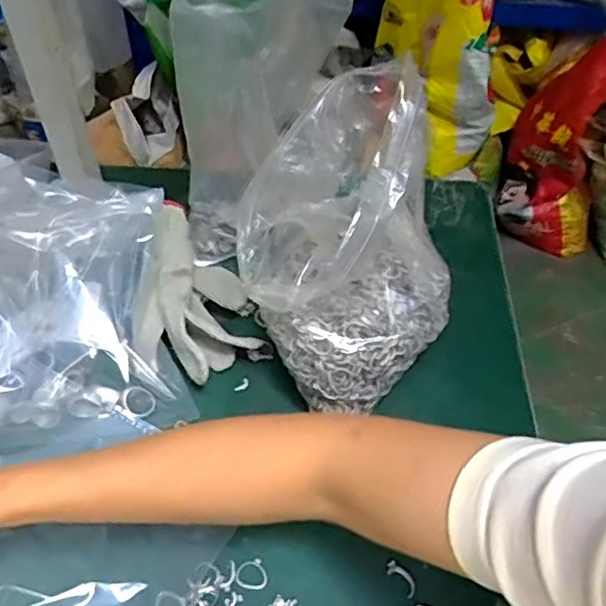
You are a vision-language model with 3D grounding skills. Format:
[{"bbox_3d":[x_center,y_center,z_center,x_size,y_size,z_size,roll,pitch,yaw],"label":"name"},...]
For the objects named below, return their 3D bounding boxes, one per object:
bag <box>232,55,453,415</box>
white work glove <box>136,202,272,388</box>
[{"bbox_3d":[0.037,-0.044,0.461,0.158,0.182,0.154,-24,53,-22],"label":"bag"},{"bbox_3d":[-0.102,-0.016,0.543,0.104,0.053,0.181,-12,50,-13],"label":"white work glove"}]

